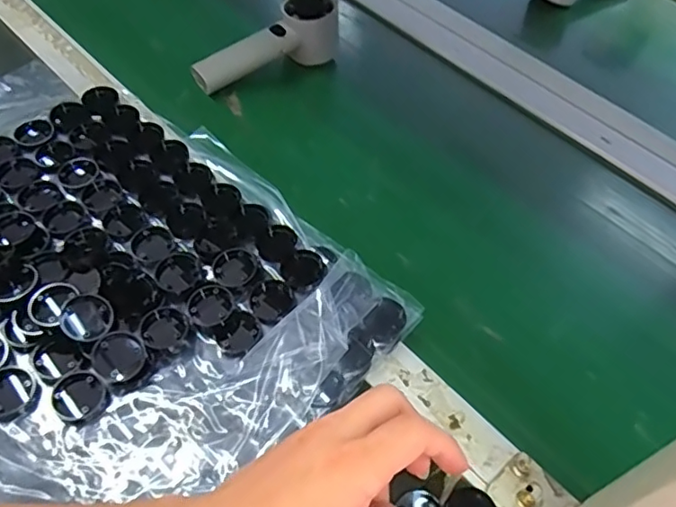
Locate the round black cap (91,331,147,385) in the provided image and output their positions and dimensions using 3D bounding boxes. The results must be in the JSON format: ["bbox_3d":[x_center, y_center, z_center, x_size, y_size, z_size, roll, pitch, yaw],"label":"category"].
[{"bbox_3d":[-0.136,0.064,0.359,0.031,0.004,0.031,2,72,-5],"label":"round black cap"}]

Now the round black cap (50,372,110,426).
[{"bbox_3d":[-0.155,0.087,0.346,0.029,0.007,0.030,4,51,-5],"label":"round black cap"}]

